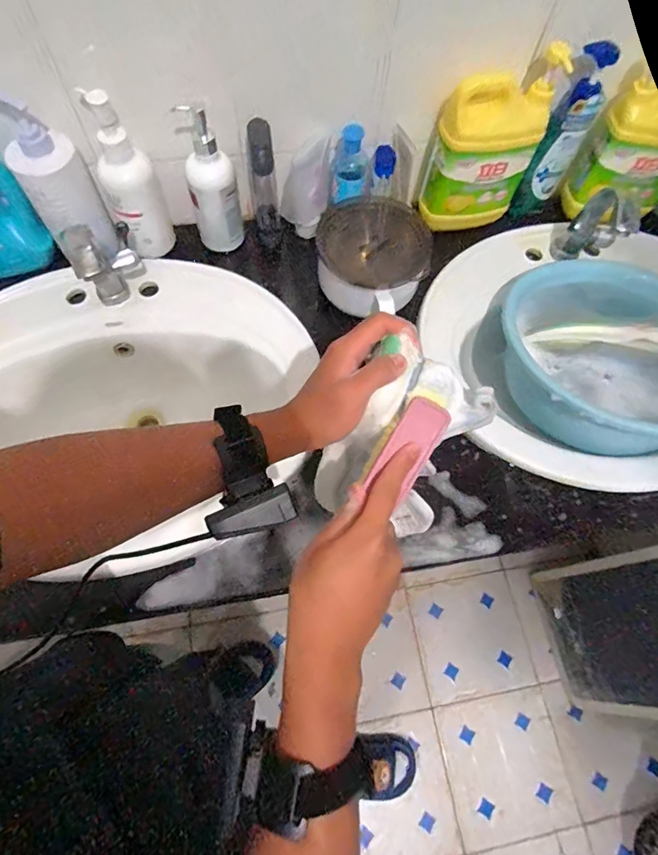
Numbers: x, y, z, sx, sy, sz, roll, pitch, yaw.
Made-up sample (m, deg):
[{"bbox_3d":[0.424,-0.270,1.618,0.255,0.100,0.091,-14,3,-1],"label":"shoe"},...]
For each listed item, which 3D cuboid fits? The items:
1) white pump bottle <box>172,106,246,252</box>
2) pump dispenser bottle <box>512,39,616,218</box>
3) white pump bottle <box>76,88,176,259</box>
[{"bbox_3d":[-0.169,-0.355,0.652,0.069,0.186,0.077,-12,68,-8],"label":"white pump bottle"},{"bbox_3d":[0.342,-0.429,0.687,0.078,0.234,0.048,-23,70,-13],"label":"pump dispenser bottle"},{"bbox_3d":[-0.274,-0.338,0.627,0.071,0.206,0.084,-22,70,-12],"label":"white pump bottle"}]

